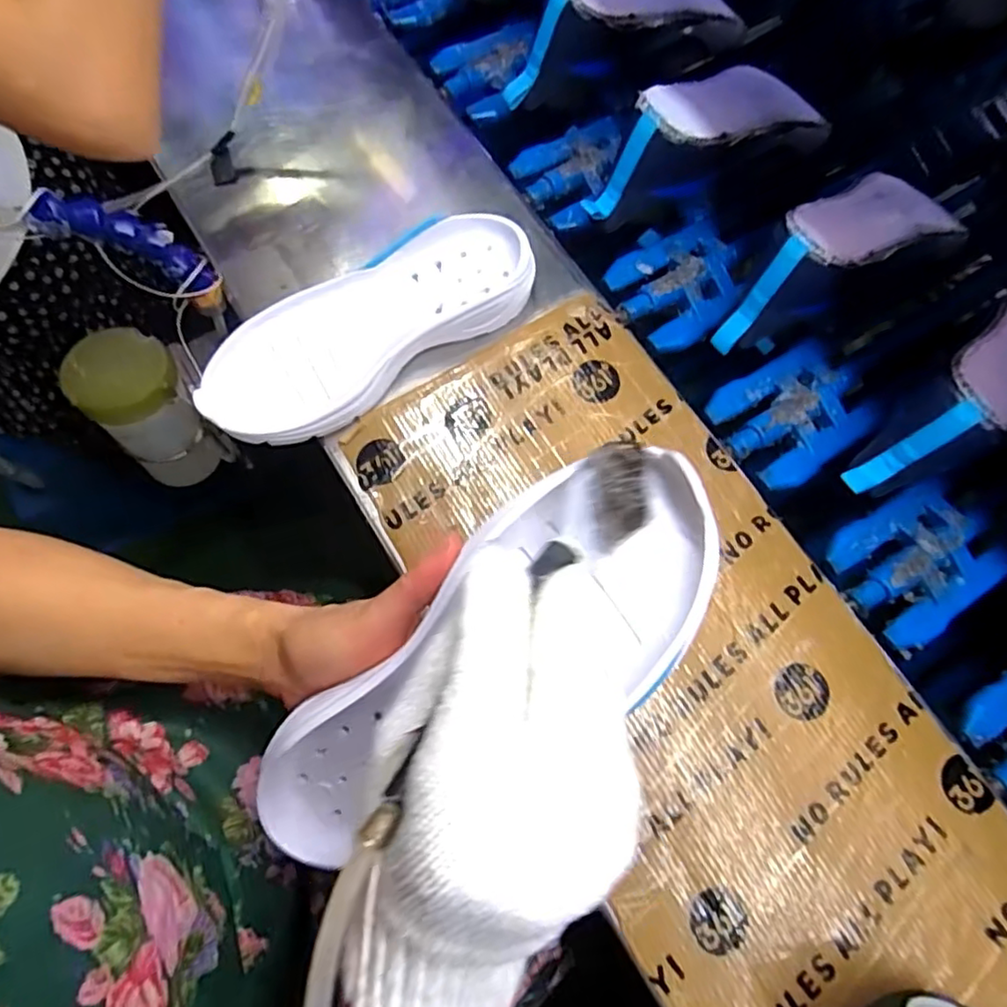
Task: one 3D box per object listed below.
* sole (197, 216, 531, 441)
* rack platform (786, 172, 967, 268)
[{"bbox_3d":[-0.092,-0.123,0.444,0.241,0.037,0.093,-29,75,-9],"label":"sole"},{"bbox_3d":[0.275,-0.212,0.466,0.183,0.006,0.068,-26,74,-28],"label":"rack platform"}]

